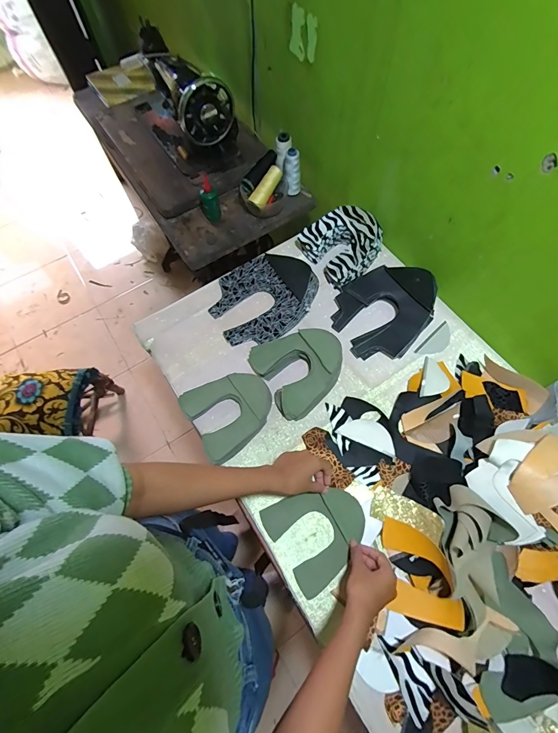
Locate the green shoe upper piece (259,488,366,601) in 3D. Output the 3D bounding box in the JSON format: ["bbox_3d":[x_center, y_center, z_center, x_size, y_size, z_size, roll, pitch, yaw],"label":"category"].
[{"bbox_3d":[0.070,0.281,0.601,0.155,0.010,0.150,-33,68,-11],"label":"green shoe upper piece"}]

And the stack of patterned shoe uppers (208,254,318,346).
[{"bbox_3d":[-0.029,-0.157,0.776,0.246,0.060,0.191,-27,67,-8],"label":"stack of patterned shoe uppers"}]

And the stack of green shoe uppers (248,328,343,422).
[{"bbox_3d":[0.045,-0.003,0.710,0.168,0.048,0.166,-32,68,-10],"label":"stack of green shoe uppers"}]

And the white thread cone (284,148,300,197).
[{"bbox_3d":[0.034,-0.491,0.889,0.043,0.116,0.050,-1,66,3],"label":"white thread cone"}]

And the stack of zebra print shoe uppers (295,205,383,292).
[{"bbox_3d":[0.153,-0.291,0.814,0.157,0.075,0.169,-36,69,-12],"label":"stack of zebra print shoe uppers"}]

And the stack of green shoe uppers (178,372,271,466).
[{"bbox_3d":[-0.095,0.085,0.689,0.160,0.027,0.157,-34,68,-11],"label":"stack of green shoe uppers"}]

